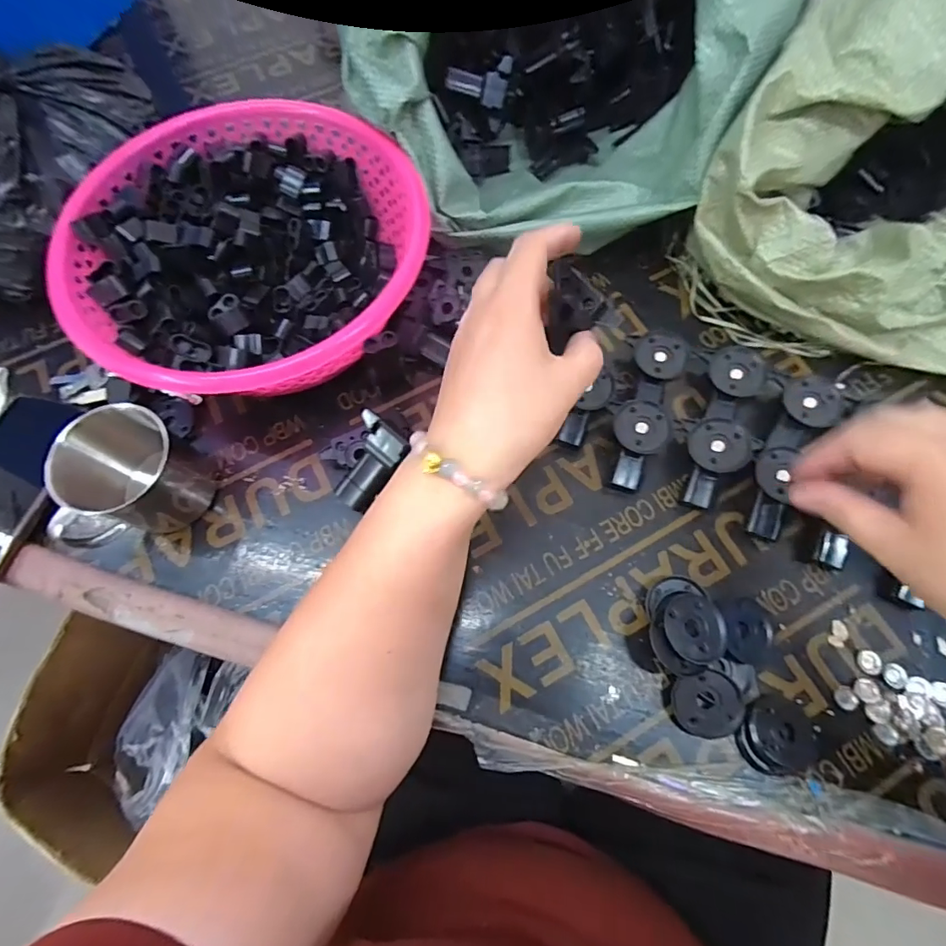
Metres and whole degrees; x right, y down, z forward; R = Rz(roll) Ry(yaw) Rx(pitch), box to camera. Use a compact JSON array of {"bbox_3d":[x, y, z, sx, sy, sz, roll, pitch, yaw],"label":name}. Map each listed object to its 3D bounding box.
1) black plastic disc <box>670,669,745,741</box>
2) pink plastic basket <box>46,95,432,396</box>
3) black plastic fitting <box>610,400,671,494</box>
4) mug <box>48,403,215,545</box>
[{"bbox_3d":[0.152,0.151,0.315,0.041,0.014,0.039,0,70,1],"label":"black plastic disc"},{"bbox_3d":[-0.164,-0.168,0.391,0.251,0.101,0.240,-8,70,-2],"label":"pink plastic basket"},{"bbox_3d":[0.121,-0.021,0.370,0.039,0.029,0.064,27,73,11],"label":"black plastic fitting"},{"bbox_3d":[-0.239,0.005,0.340,0.083,0.082,0.069,-19,70,-6],"label":"mug"}]

